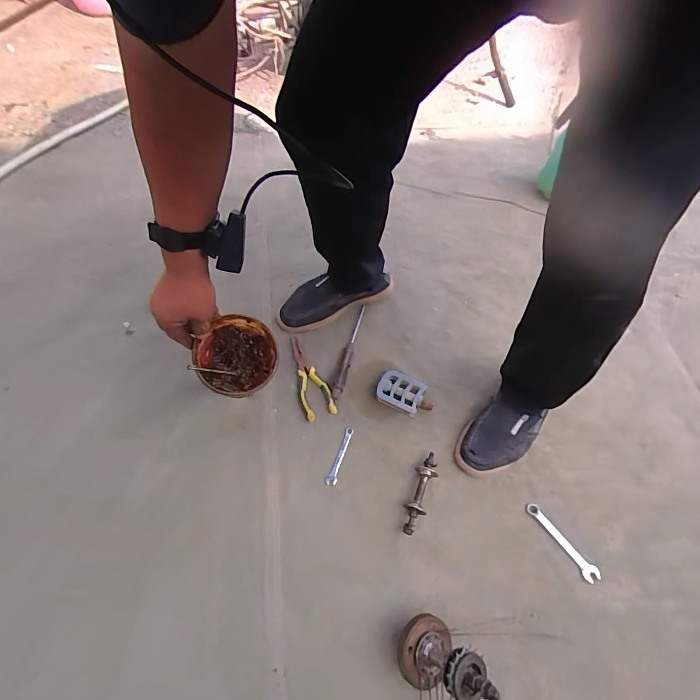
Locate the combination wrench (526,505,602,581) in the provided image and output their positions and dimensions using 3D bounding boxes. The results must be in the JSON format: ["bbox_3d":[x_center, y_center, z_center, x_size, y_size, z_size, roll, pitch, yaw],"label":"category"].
[{"bbox_3d":[0.355,0.322,0.678,0.026,0.009,0.139,-32,62,-20],"label":"combination wrench"}]

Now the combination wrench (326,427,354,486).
[{"bbox_3d":[-0.017,0.192,0.732,0.018,0.008,0.108,17,58,10],"label":"combination wrench"}]

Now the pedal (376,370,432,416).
[{"bbox_3d":[0.109,0.087,0.805,0.108,0.021,0.084,18,58,11],"label":"pedal"}]

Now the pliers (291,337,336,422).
[{"bbox_3d":[-0.083,0.051,0.808,0.058,0.022,0.180,-17,58,-12],"label":"pliers"}]

